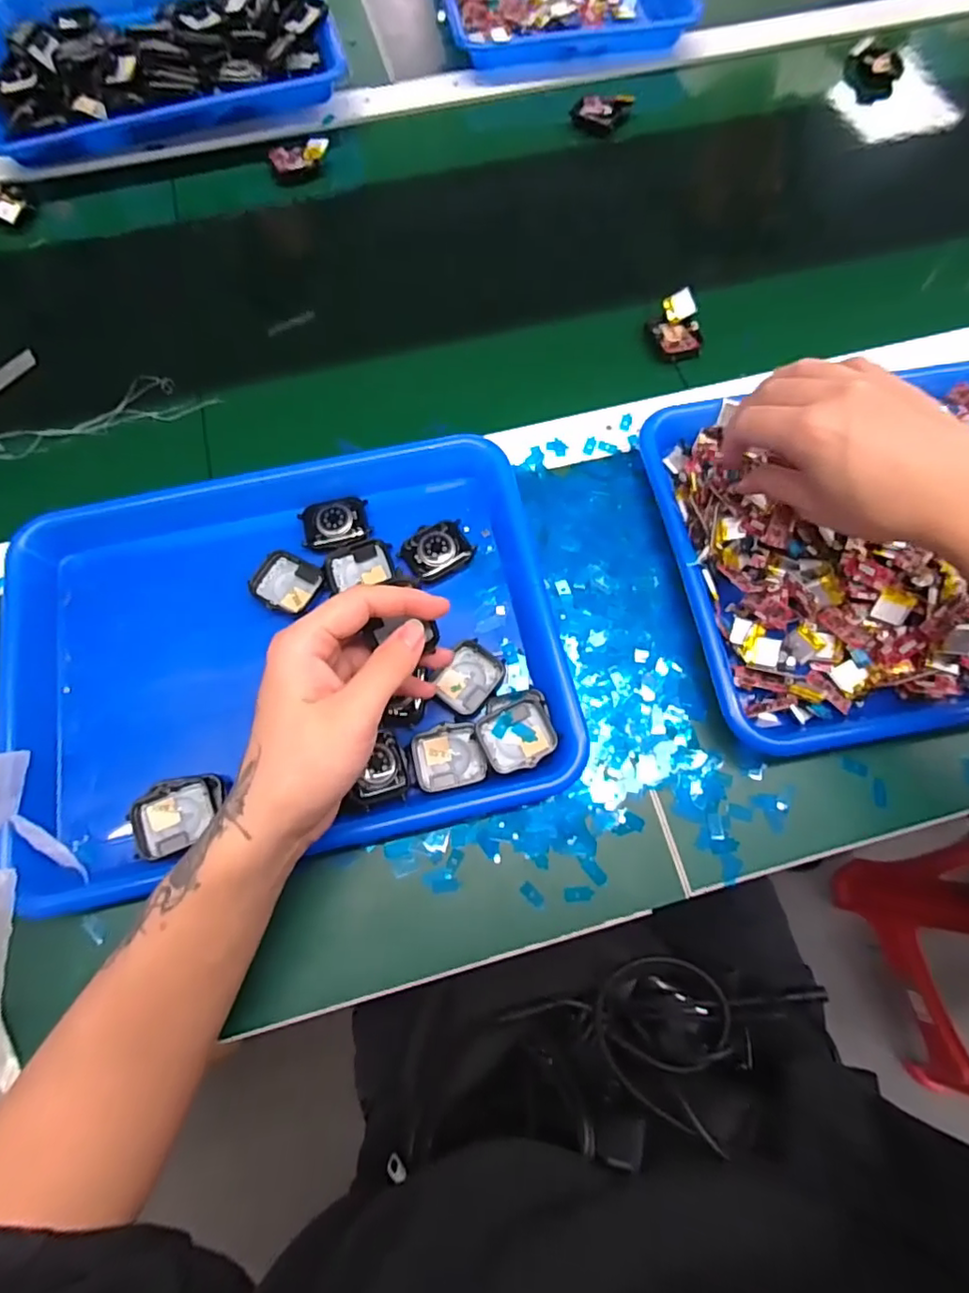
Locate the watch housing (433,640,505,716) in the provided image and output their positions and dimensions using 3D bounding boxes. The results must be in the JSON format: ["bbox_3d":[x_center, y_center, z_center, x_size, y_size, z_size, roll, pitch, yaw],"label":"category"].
[{"bbox_3d":[-0.009,0.020,0.366,0.035,0.005,0.044,32,74,10],"label":"watch housing"}]

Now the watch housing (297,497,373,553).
[{"bbox_3d":[-0.104,-0.085,0.401,0.046,0.008,0.035,-17,72,-6],"label":"watch housing"}]

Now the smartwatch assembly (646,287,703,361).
[{"bbox_3d":[0.152,-0.255,0.462,0.038,0.020,0.053,-2,71,-1],"label":"smartwatch assembly"}]

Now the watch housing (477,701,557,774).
[{"bbox_3d":[0.019,0.055,0.350,0.041,0.014,0.038,-23,72,-8],"label":"watch housing"}]

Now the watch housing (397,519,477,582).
[{"bbox_3d":[-0.032,-0.067,0.398,0.045,0.012,0.036,-31,74,-10],"label":"watch housing"}]

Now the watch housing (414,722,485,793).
[{"bbox_3d":[-0.022,0.067,0.352,0.041,0.009,0.036,-13,71,-5],"label":"watch housing"}]

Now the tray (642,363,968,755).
[{"bbox_3d":[0.285,-0.076,0.387,0.324,0.051,0.250,-12,71,-4],"label":"tray"}]

